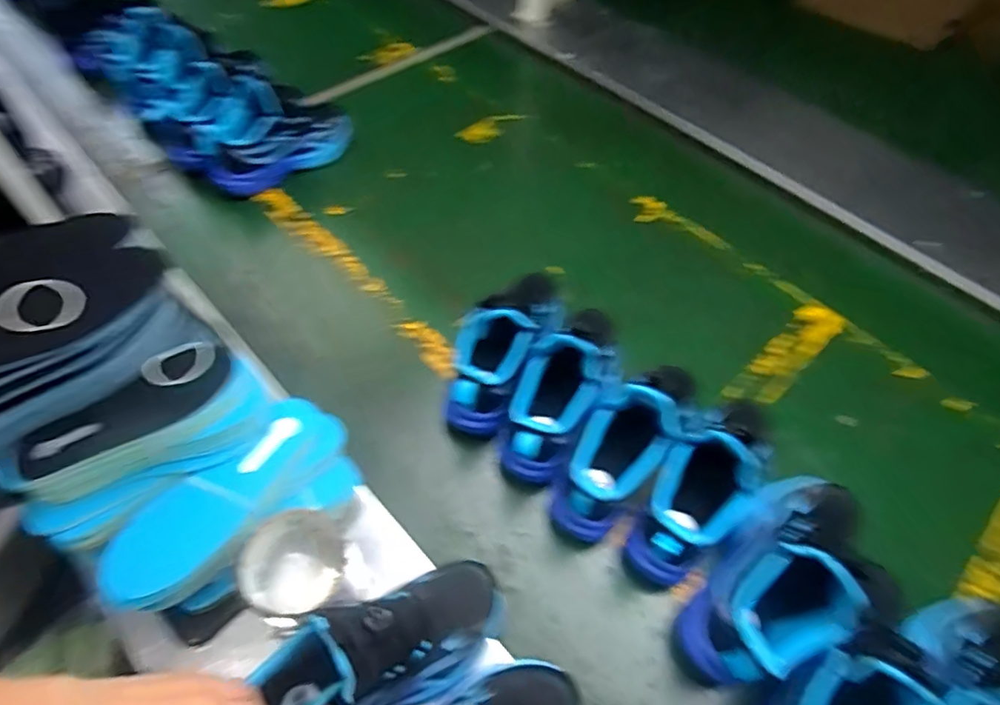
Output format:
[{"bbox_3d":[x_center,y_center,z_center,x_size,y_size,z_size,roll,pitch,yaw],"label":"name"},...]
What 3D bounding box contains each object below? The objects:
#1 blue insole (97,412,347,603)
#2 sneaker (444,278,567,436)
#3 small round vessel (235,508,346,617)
[{"bbox_3d":[-0.233,0.122,0.497,0.066,0.029,0.210,35,61,20],"label":"blue insole"},{"bbox_3d":[0.015,-0.019,0.644,0.078,0.126,0.228,24,58,13],"label":"sneaker"},{"bbox_3d":[-0.164,0.173,0.461,0.077,0.060,0.068,-26,60,-19],"label":"small round vessel"}]

